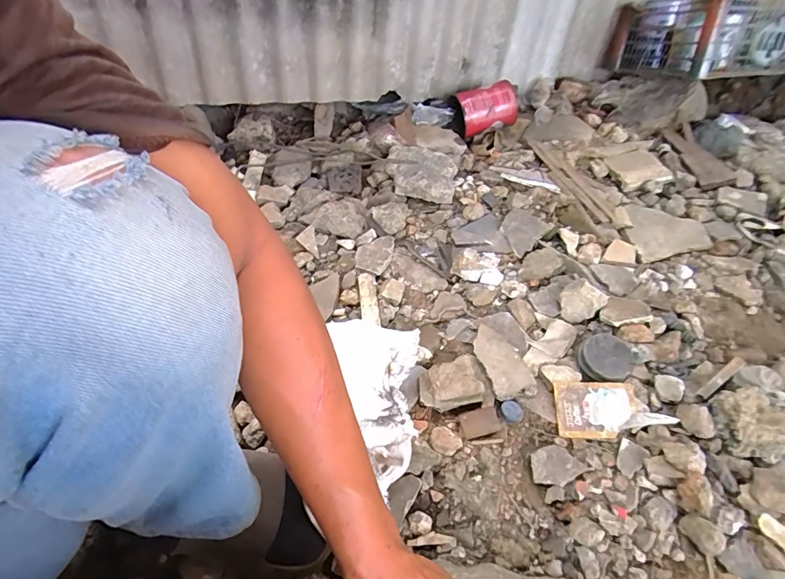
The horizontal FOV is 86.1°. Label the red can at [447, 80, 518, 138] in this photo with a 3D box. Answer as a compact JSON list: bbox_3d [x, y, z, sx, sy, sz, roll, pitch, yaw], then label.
[{"bbox_3d":[0.205,-0.406,0.946,0.145,0.094,0.080,-17,53,-12],"label":"red can"}]

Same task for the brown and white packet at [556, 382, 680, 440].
[{"bbox_3d":[0.287,0.158,0.549,0.140,0.019,0.071,2,51,2],"label":"brown and white packet"}]

